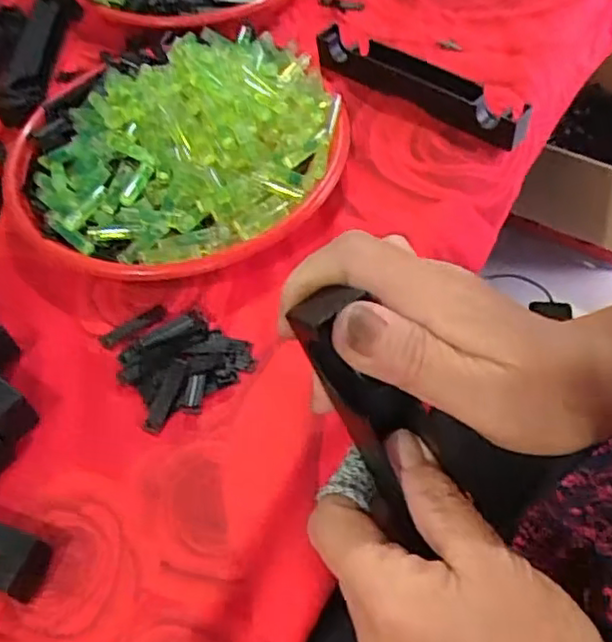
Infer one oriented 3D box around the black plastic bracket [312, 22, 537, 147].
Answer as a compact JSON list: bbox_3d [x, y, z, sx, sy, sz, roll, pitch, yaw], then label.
[{"bbox_3d":[0.087,-0.186,0.517,0.181,0.026,0.027,34,64,25],"label":"black plastic bracket"}]

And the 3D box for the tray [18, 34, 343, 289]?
[{"bbox_3d":[-0.091,-0.133,0.489,0.232,0.058,0.222,-2,54,3],"label":"tray"}]

